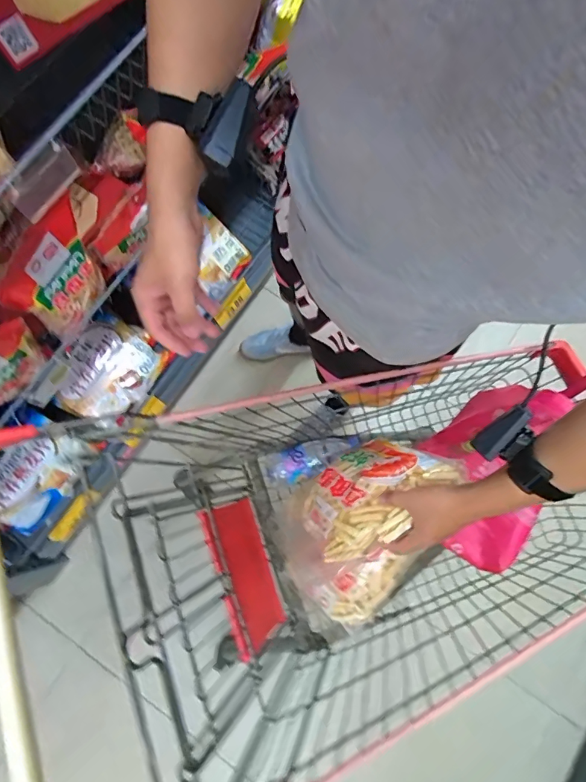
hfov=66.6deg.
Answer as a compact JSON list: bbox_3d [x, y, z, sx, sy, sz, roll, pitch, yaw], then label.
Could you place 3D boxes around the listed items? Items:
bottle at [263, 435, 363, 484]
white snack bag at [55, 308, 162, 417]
[{"bbox_3d":[0.042,0.138,0.940,0.202,0.077,0.071,-19,77,-5],"label":"bottle"},{"bbox_3d":[-0.502,-0.054,1.191,0.233,0.080,0.267,37,69,-18],"label":"white snack bag"}]

